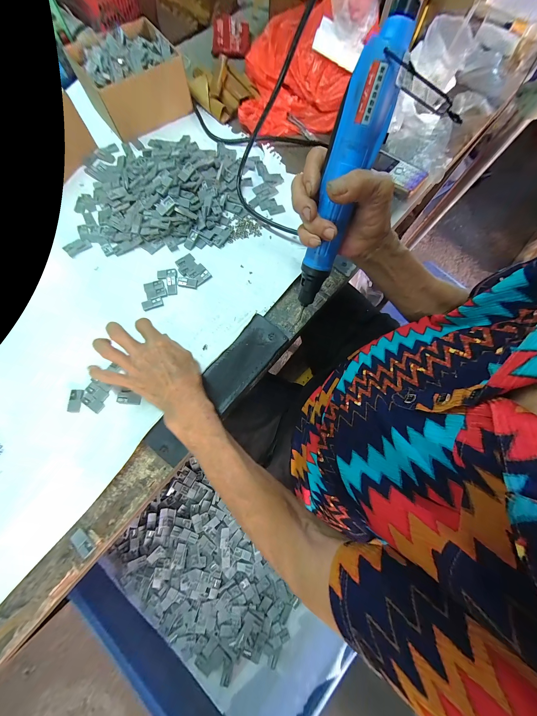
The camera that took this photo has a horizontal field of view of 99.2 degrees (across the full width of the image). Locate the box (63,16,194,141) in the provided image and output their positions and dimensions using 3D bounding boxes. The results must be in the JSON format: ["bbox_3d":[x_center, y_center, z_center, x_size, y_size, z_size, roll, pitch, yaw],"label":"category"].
[{"bbox_3d":[-0.237,-0.486,0.403,0.146,0.071,0.129,-37,78,-11],"label":"box"}]

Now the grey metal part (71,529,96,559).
[{"bbox_3d":[-0.202,0.201,0.248,0.028,0.004,0.014,40,77,10],"label":"grey metal part"}]

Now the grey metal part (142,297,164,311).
[{"bbox_3d":[-0.167,-0.078,0.328,0.028,0.004,0.017,-20,75,-7],"label":"grey metal part"}]

